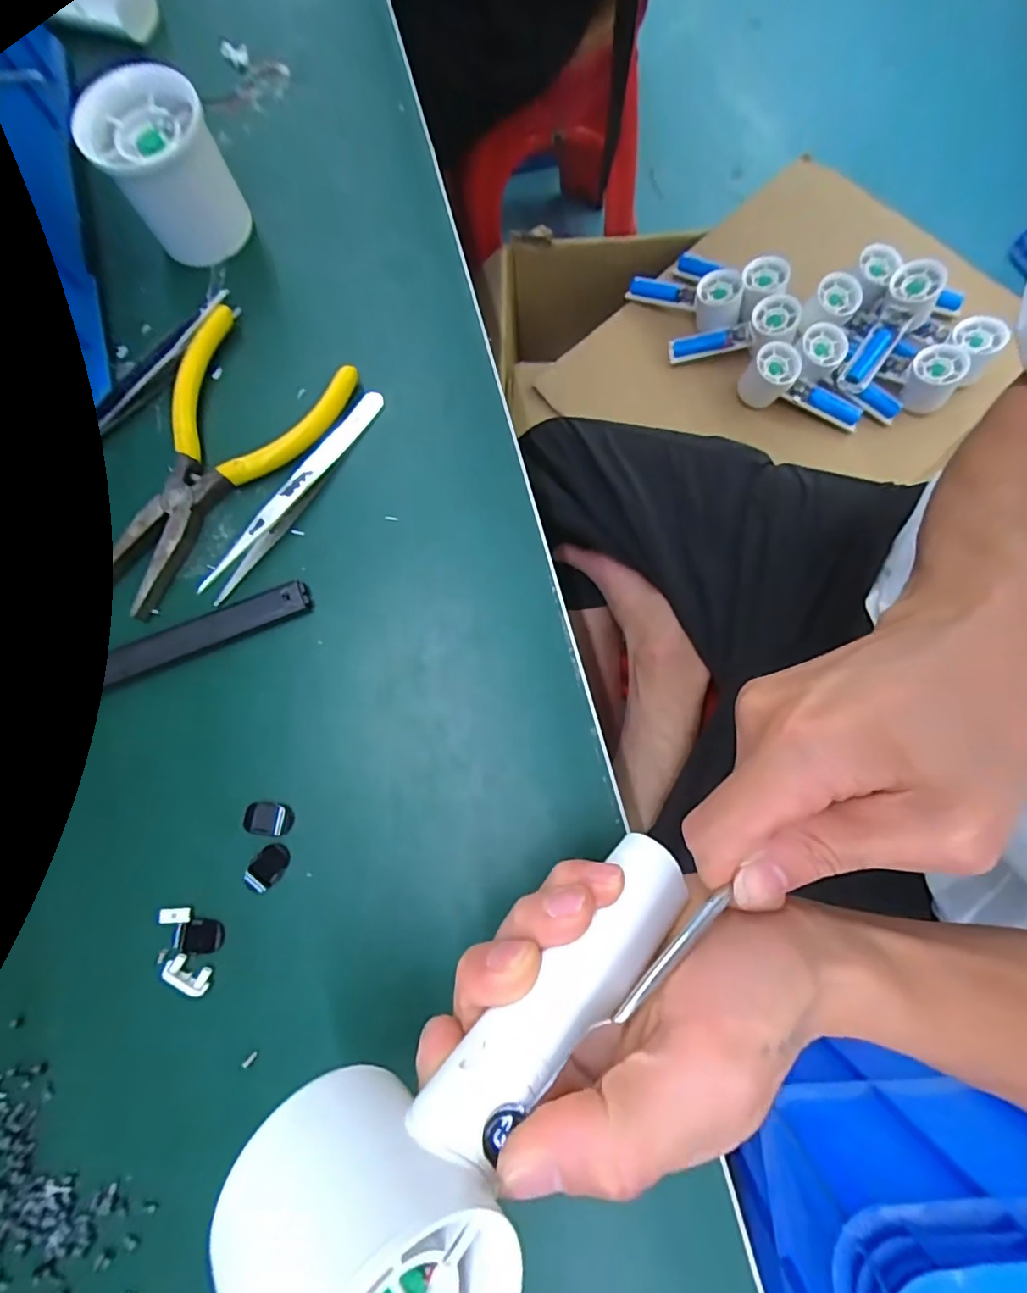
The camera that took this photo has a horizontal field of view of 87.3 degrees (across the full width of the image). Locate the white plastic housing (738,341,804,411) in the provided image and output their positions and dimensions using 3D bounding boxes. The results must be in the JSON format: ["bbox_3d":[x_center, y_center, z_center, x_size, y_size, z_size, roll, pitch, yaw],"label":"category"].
[{"bbox_3d":[0.337,-0.357,0.709,0.058,0.056,0.065,29,82,8],"label":"white plastic housing"}]

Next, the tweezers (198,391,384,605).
[{"bbox_3d":[-0.101,-0.073,0.251,0.011,0.011,0.122,34,81,7],"label":"tweezers"}]

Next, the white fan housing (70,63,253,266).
[{"bbox_3d":[-0.167,-0.230,0.263,0.053,0.056,0.046,-30,80,-6],"label":"white fan housing"}]

